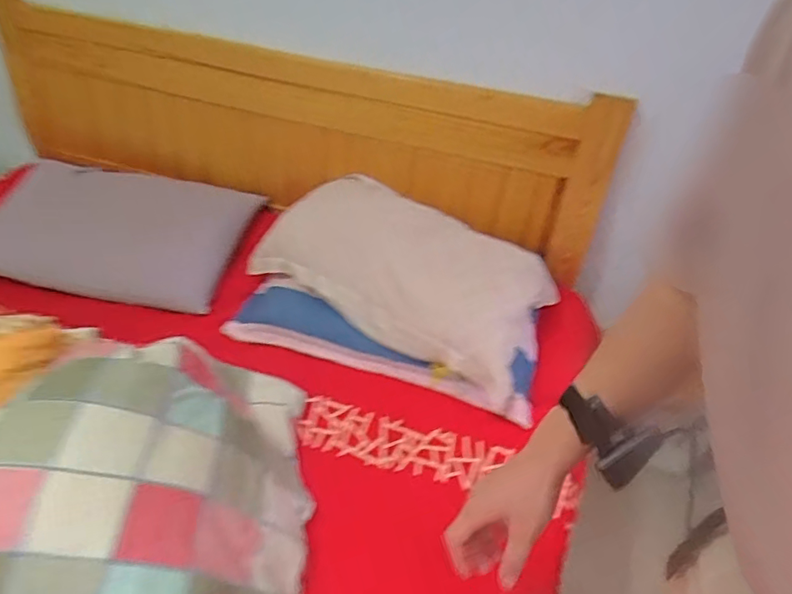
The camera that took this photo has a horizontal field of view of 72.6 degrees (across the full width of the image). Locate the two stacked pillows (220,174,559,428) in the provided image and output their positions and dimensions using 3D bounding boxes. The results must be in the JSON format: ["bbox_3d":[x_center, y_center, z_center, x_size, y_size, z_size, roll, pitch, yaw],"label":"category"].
[{"bbox_3d":[0.019,-0.049,1.301,0.702,0.231,0.467,16,44,12],"label":"two stacked pillows"}]

